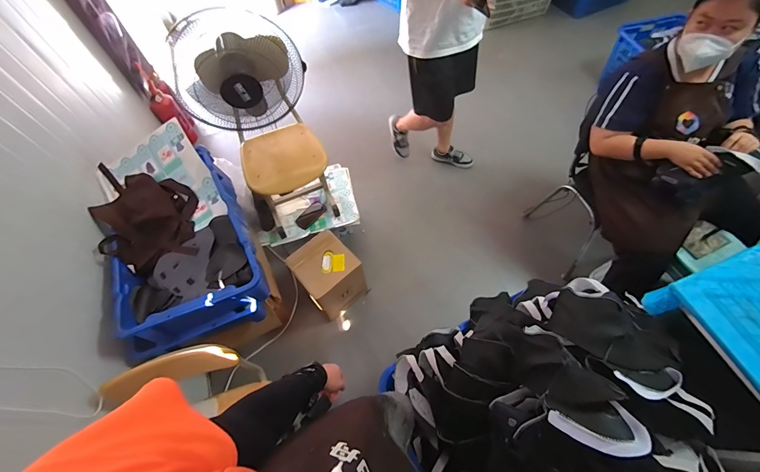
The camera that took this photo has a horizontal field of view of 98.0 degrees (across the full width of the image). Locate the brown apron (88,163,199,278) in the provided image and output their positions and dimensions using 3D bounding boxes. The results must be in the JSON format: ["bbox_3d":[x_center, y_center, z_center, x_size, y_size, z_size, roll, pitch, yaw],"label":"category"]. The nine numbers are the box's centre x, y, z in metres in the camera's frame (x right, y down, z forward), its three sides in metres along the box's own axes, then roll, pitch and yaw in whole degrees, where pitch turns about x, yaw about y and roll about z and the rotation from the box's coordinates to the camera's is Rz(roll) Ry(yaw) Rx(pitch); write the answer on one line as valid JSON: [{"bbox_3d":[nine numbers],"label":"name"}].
[{"bbox_3d":[-0.863,-0.097,1.220,0.328,0.082,0.517,-30,64,-13],"label":"brown apron"}]

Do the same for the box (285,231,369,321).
[{"bbox_3d":[-0.235,0.198,1.567,0.249,0.330,0.262,-37,66,-16],"label":"box"}]

